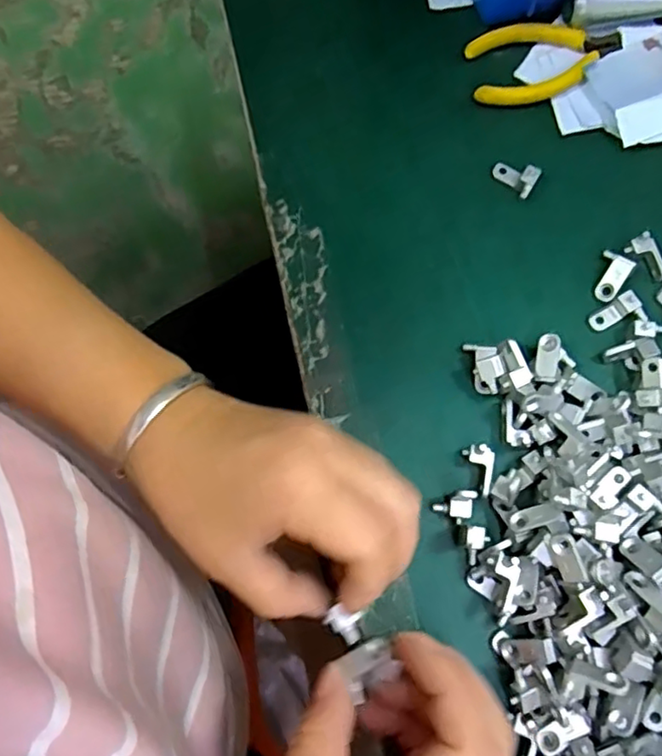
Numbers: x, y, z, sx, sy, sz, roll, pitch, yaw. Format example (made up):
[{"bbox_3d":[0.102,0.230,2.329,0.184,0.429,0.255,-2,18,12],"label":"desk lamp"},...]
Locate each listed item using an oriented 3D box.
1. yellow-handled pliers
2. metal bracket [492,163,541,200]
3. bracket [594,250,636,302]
[{"bbox_3d":[0.116,-0.173,0.339,0.078,0.012,0.044,-6,75,0],"label":"yellow-handled pliers"},{"bbox_3d":[0.095,-0.105,0.323,0.023,0.011,0.014,35,79,10],"label":"metal bracket"},{"bbox_3d":[0.139,-0.051,0.308,0.015,0.012,0.024,32,78,9],"label":"bracket"}]

